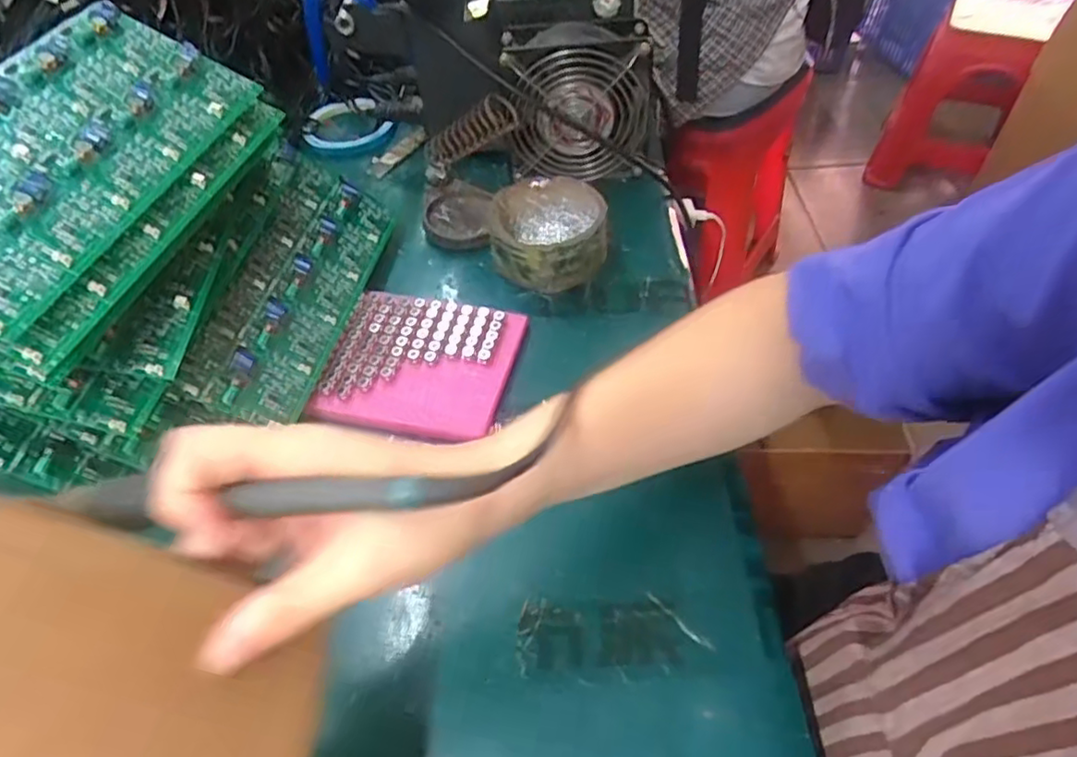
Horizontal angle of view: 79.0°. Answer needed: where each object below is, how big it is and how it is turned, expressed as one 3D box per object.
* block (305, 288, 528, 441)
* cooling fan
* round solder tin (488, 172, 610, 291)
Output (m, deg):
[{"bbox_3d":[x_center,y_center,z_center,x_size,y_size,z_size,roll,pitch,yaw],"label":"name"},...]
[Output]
[{"bbox_3d":[-0.080,-0.011,0.443,0.120,0.016,0.107,9,51,10],"label":"block"},{"bbox_3d":[0.041,-0.219,0.537,0.131,0.121,0.044,-5,51,0],"label":"cooling fan"},{"bbox_3d":[0.006,-0.114,0.501,0.086,0.042,0.083,-9,50,-5],"label":"round solder tin"}]

